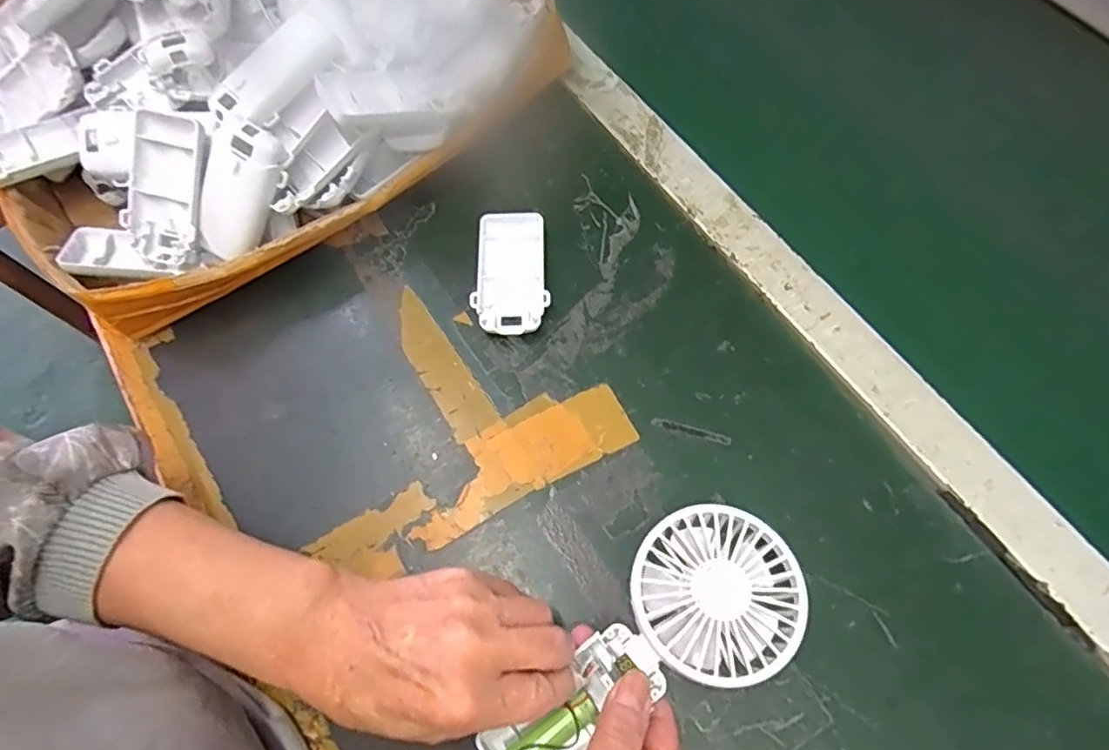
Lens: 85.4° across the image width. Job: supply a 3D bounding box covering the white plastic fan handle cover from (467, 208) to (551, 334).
[{"bbox_3d":[-0.031,-0.073,0.429,0.051,0.015,0.094,-5,68,1],"label":"white plastic fan handle cover"}]

